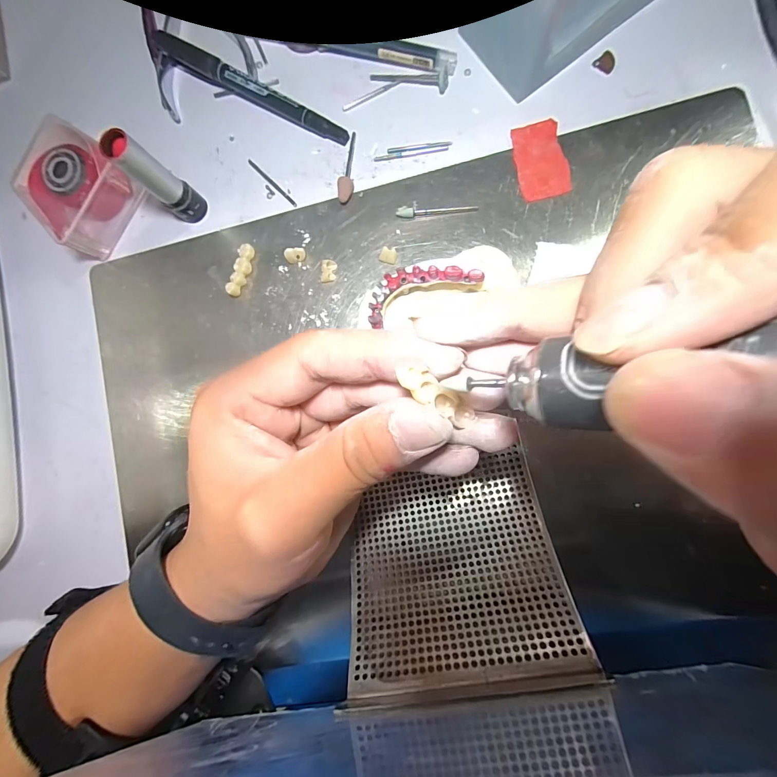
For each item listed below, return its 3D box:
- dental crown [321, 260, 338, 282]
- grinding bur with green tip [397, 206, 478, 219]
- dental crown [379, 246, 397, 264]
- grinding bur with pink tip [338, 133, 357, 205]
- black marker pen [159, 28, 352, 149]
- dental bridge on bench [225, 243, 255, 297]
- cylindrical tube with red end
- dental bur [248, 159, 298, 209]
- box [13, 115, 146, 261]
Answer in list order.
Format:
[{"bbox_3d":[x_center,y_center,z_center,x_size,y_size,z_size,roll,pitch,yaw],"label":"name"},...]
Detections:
[{"bbox_3d":[-0.036,-0.070,0.214,0.008,0.006,0.013,9,90,7],"label":"dental crown"},{"bbox_3d":[0.027,-0.103,0.208,0.045,0.004,0.006,0,89,7],"label":"grinding bur with green tip"},{"bbox_3d":[0.000,-0.078,0.209,0.010,0.007,0.008,14,91,7],"label":"dental crown"},{"bbox_3d":[-0.024,-0.134,0.214,0.008,0.008,0.044,6,90,7],"label":"grinding bur with pink tip"},{"bbox_3d":[-0.087,-0.186,0.222,0.140,0.013,0.012,31,93,6],"label":"black marker pen"},{"bbox_3d":[-0.091,-0.073,0.220,0.008,0.011,0.033,17,91,7],"label":"dental bridge on bench"},{"bbox_3d":[-0.129,-0.116,0.202,0.016,0.061,0.019,37,94,6],"label":"cylindrical tube with red end"},{"bbox_3d":[-0.074,-0.130,0.224,0.044,0.004,0.004,45,94,5],"label":"dental bur"},{"bbox_3d":[-0.193,-0.125,0.224,0.055,0.031,0.054,-44,85,4],"label":"box"}]

